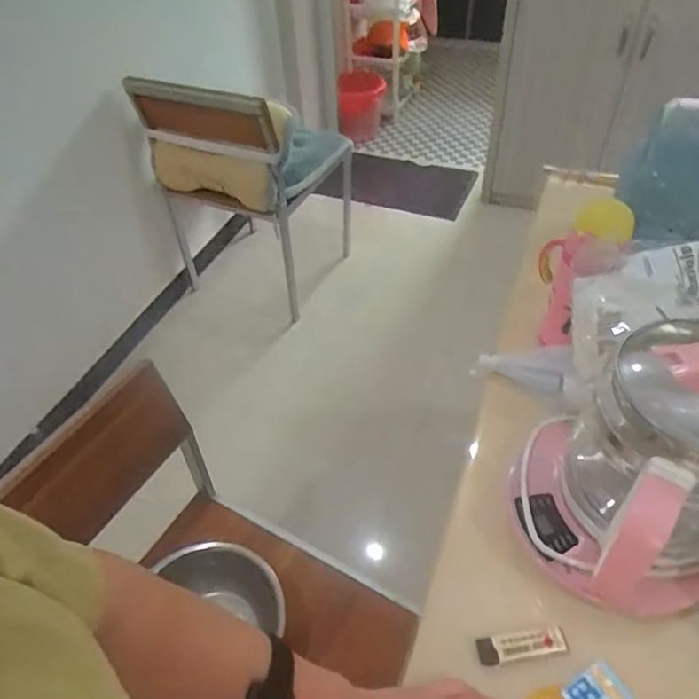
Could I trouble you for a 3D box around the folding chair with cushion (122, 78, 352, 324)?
[{"bbox_3d":[-0.291,-0.602,1.850,0.486,0.677,0.630,13,49,15],"label":"folding chair with cushion"}]

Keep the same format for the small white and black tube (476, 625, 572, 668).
[{"bbox_3d":[0.155,0.263,0.507,0.079,0.010,0.025,-8,47,-4],"label":"small white and black tube"}]

